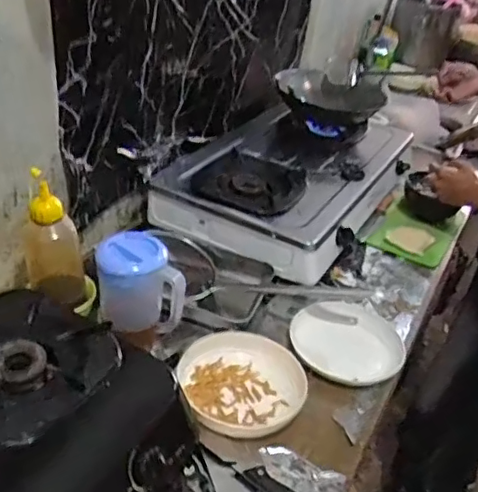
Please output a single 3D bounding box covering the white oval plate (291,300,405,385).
[{"bbox_3d":[0.186,0.166,1.012,0.191,0.030,0.209,30,39,31],"label":"white oval plate"}]

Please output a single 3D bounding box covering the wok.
[{"bbox_3d":[0.245,-0.408,1.562,0.280,0.093,0.248,11,33,5],"label":"wok"}]

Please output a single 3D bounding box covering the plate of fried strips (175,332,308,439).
[{"bbox_3d":[0.006,0.208,0.887,0.179,0.050,0.167,5,33,-3],"label":"plate of fried strips"}]

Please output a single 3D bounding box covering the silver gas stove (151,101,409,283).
[{"bbox_3d":[0.141,-0.196,1.408,0.417,0.118,0.738,23,36,23],"label":"silver gas stove"}]

